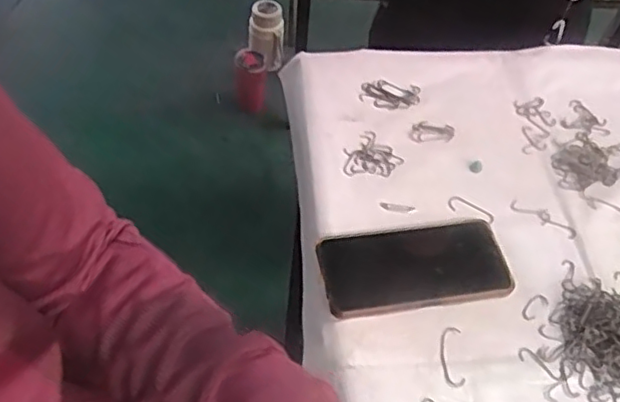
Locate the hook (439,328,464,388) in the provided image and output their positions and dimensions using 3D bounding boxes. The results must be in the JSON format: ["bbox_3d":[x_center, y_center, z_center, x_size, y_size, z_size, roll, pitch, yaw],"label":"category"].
[{"bbox_3d":[0.117,0.129,0.505,0.018,0.004,0.051,6,53,-1],"label":"hook"}]

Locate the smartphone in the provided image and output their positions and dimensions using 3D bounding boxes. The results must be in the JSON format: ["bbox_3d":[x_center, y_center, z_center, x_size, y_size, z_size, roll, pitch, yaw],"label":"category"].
[{"bbox_3d":[0.094,0.058,0.548,0.167,0.016,0.082,-7,54,-11],"label":"smartphone"}]

